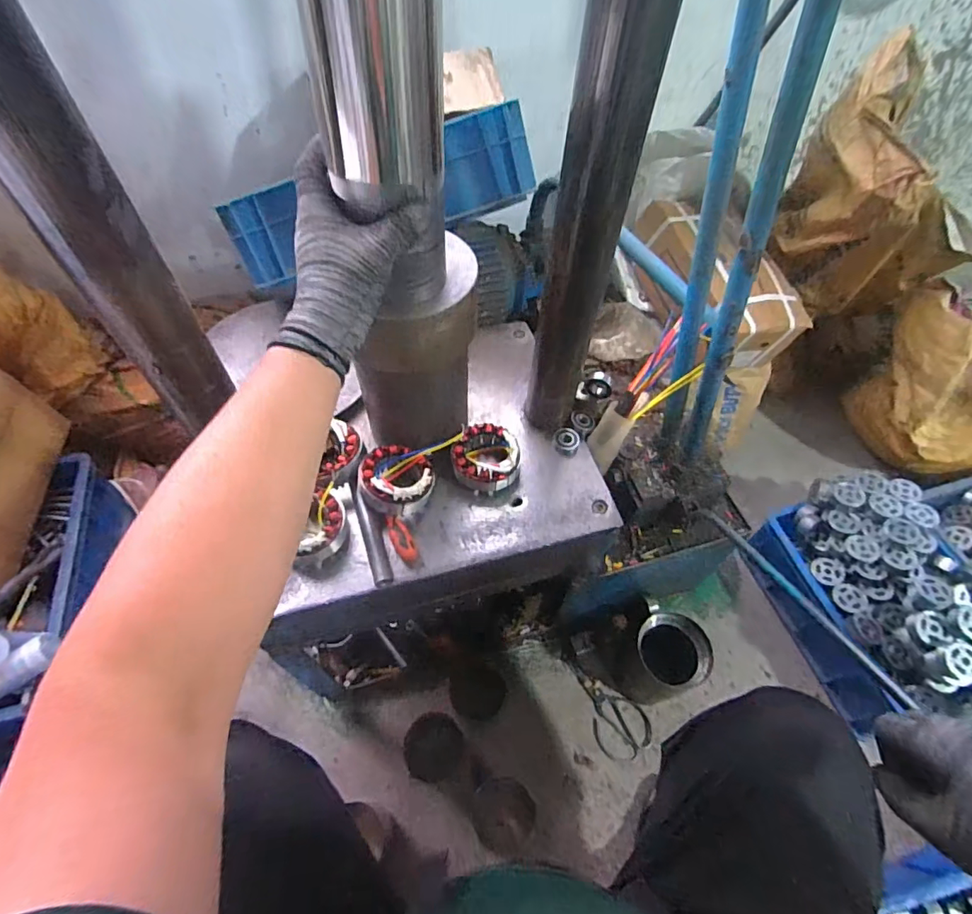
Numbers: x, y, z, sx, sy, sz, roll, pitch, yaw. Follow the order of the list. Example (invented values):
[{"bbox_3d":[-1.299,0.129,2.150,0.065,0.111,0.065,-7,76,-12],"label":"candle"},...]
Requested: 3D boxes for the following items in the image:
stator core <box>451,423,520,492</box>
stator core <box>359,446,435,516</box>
[{"bbox_3d":[0.002,0.001,0.640,0.081,0.048,0.076,1,55,-1],"label":"stator core"},{"bbox_3d":[-0.106,0.023,0.603,0.084,0.050,0.078,1,55,-1],"label":"stator core"}]

